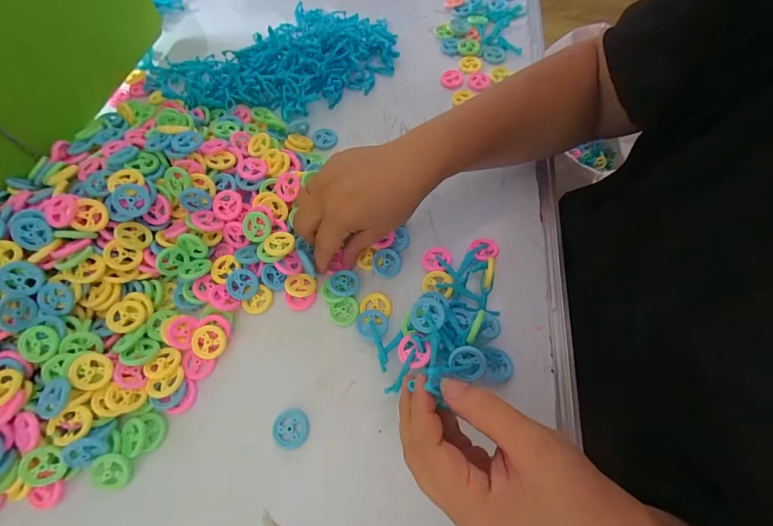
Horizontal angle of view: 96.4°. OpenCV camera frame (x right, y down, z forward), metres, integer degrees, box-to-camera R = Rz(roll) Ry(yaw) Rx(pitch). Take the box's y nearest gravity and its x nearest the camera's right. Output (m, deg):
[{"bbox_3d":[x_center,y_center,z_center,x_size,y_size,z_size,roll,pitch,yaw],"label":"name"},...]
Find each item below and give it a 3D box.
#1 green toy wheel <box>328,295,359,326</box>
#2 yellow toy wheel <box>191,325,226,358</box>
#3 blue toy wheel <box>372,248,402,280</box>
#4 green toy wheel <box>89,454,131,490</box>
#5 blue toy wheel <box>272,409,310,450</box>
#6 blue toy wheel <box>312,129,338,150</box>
[{"bbox_3d":[-0.040,0.047,0.334,0.029,0.005,0.025,-24,67,-9],"label":"green toy wheel"},{"bbox_3d":[-0.163,0.072,0.317,0.030,0.007,0.029,1,82,-6],"label":"yellow toy wheel"},{"bbox_3d":[0.000,0.000,0.352,0.029,0.004,0.030,2,81,-13],"label":"blue toy wheel"},{"bbox_3d":[-0.223,0.167,0.279,0.029,0.006,0.027,12,92,-11],"label":"green toy wheel"},{"bbox_3d":[-0.082,0.141,0.295,0.030,0.006,0.030,0,66,1],"label":"blue toy wheel"},{"bbox_3d":[-0.076,-0.152,0.425,0.030,0.004,0.032,0,66,1],"label":"blue toy wheel"}]

